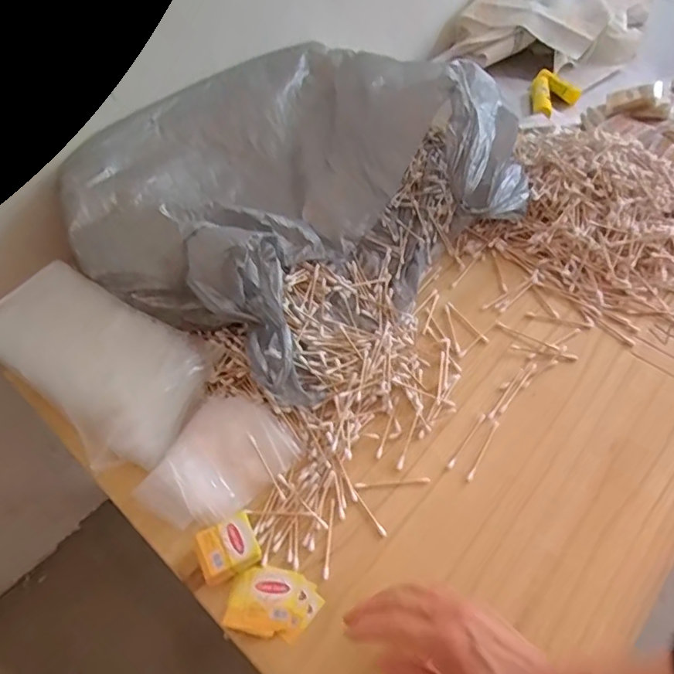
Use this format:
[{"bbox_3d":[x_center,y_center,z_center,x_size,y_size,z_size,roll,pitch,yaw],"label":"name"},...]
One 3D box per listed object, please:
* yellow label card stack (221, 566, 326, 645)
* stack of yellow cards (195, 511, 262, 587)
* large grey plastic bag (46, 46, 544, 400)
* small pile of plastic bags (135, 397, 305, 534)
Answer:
[{"bbox_3d":[-0.053,0.221,0.454,0.075,0.005,0.052,7,51,13],"label":"yellow label card stack"},{"bbox_3d":[-0.093,0.185,0.472,0.050,0.023,0.045,-25,52,-14],"label":"stack of yellow cards"},{"bbox_3d":[-0.048,-0.199,0.697,0.516,0.163,0.424,-39,56,-23],"label":"large grey plastic bag"},{"bbox_3d":[-0.115,0.119,0.525,0.104,0.030,0.133,30,59,27],"label":"small pile of plastic bags"}]

